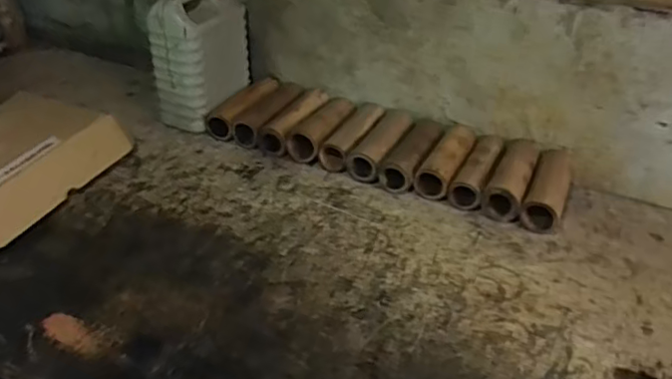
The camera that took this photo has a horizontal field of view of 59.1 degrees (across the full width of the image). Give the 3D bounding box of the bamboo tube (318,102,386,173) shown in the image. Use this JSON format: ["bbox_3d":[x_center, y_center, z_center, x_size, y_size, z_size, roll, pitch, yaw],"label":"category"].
[{"bbox_3d":[0.035,-0.096,1.044,0.057,0.049,0.189,16,39,21],"label":"bamboo tube"}]

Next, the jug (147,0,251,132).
[{"bbox_3d":[-0.237,-0.236,1.063,0.101,0.230,0.165,13,38,18],"label":"jug"}]

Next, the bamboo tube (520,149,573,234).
[{"bbox_3d":[0.333,-0.003,0.926,0.056,0.048,0.184,15,38,21],"label":"bamboo tube"}]

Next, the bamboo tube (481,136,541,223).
[{"bbox_3d":[0.279,-0.020,0.937,0.055,0.043,0.183,15,38,21],"label":"bamboo tube"}]

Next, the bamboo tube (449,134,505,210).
[{"bbox_3d":[0.233,-0.033,0.961,0.049,0.047,0.179,16,39,22],"label":"bamboo tube"}]

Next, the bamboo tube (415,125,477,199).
[{"bbox_3d":[0.188,-0.050,0.977,0.056,0.053,0.181,17,39,23],"label":"bamboo tube"}]

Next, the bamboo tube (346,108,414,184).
[{"bbox_3d":[0.082,-0.077,1.019,0.059,0.046,0.199,15,38,21],"label":"bamboo tube"}]

